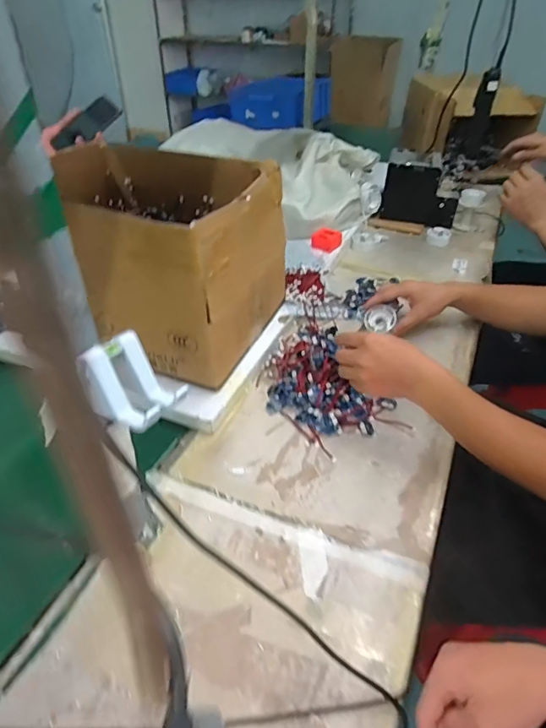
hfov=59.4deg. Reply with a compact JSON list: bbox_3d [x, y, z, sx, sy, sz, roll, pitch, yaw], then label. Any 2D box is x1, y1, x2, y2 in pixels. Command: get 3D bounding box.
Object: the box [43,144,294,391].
[{"bbox_3d":[-0.183,-0.173,0.759,0.342,0.238,0.274,16,42,18],"label":"box"}]

